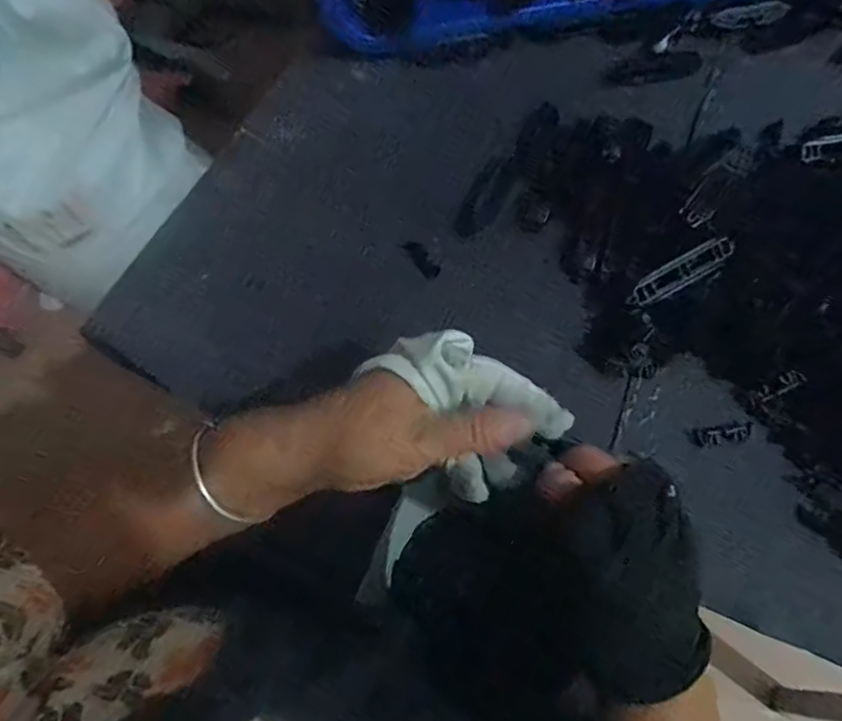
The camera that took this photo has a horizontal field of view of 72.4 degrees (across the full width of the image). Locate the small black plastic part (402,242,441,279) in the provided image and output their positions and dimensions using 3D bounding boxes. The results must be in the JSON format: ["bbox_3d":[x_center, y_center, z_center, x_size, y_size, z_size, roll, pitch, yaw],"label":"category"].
[{"bbox_3d":[0.001,-0.079,0.450,0.012,0.007,0.036,-33,67,-14],"label":"small black plastic part"}]

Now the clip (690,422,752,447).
[{"bbox_3d":[0.192,0.047,0.366,0.038,0.004,0.012,-6,64,-1],"label":"clip"}]

